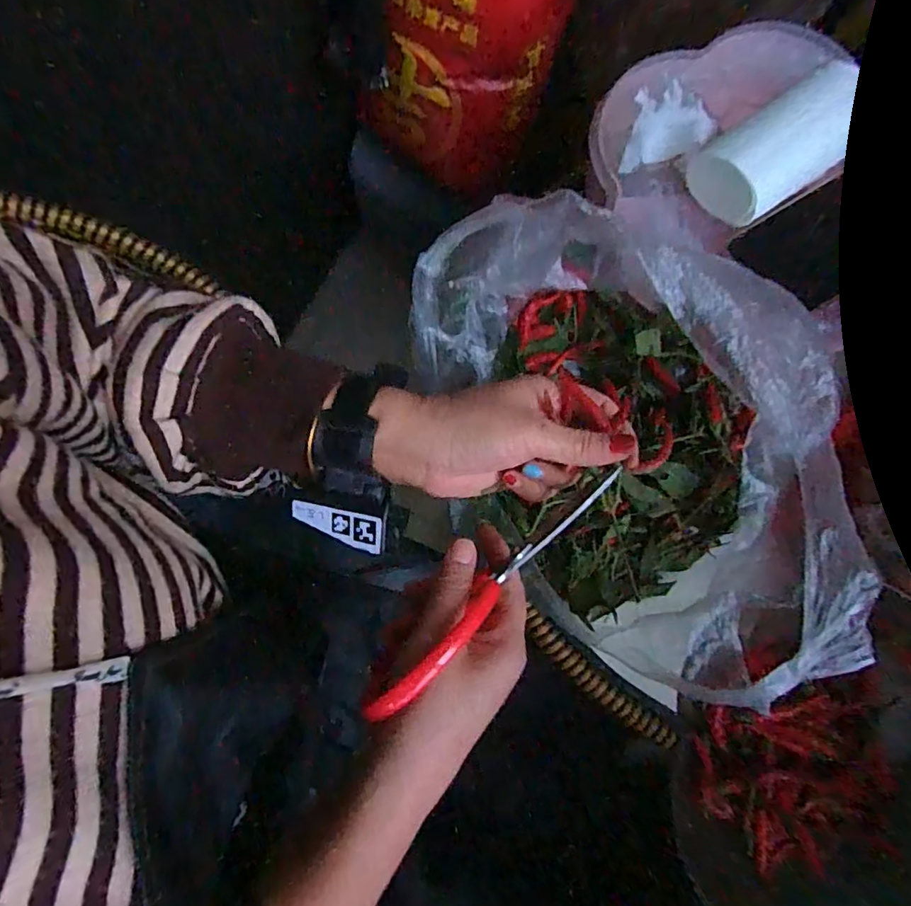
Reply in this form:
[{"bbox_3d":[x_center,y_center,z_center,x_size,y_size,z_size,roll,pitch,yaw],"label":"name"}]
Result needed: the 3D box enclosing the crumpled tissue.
[{"bbox_3d":[0.159,-0.237,0.409,0.059,0.018,0.072,14,77,2],"label":"crumpled tissue"}]

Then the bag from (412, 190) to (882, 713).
[{"bbox_3d":[0.112,-0.007,0.341,0.187,0.157,0.275,-21,79,-6],"label":"bag"}]

